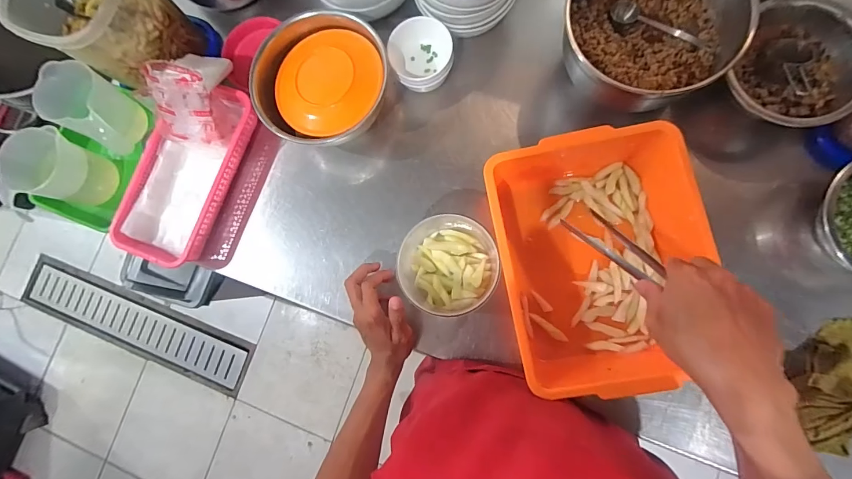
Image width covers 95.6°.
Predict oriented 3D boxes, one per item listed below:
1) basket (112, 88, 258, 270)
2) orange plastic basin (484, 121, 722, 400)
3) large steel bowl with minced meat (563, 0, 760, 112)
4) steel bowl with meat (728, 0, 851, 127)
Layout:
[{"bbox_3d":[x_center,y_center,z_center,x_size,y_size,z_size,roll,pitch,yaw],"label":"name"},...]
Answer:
[{"bbox_3d":[-0.367,-0.101,0.600,0.127,0.073,0.275,20,85,9],"label":"basket"},{"bbox_3d":[0.212,0.024,0.493,0.230,0.102,0.296,-11,82,5],"label":"orange plastic basin"},{"bbox_3d":[0.285,-0.272,0.503,0.201,0.106,0.190,-1,83,7],"label":"large steel bowl with minced meat"},{"bbox_3d":[0.476,-0.224,0.492,0.137,0.061,0.148,-1,83,7],"label":"steel bowl with meat"}]

